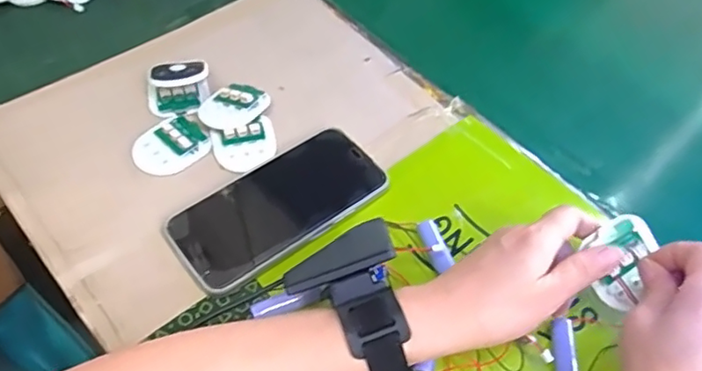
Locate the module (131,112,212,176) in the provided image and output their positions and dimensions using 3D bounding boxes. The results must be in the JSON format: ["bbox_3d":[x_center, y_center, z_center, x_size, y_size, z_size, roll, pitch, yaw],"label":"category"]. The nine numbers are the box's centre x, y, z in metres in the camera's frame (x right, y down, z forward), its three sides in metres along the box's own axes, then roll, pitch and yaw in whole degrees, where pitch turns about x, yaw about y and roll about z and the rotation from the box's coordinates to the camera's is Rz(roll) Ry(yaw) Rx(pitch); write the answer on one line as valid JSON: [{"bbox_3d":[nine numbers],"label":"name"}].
[{"bbox_3d":[-0.144,-0.034,0.470,0.061,0.011,0.047,-29,60,-24],"label":"module"}]

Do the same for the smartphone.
[{"bbox_3d":[-0.053,0.014,0.440,0.159,0.010,0.076,-30,61,-25],"label":"smartphone"}]

